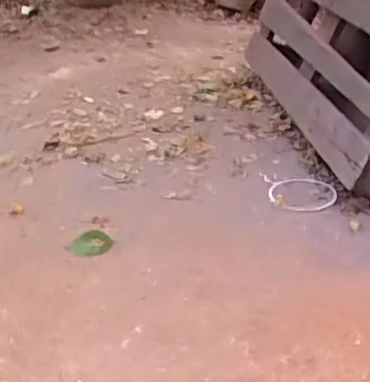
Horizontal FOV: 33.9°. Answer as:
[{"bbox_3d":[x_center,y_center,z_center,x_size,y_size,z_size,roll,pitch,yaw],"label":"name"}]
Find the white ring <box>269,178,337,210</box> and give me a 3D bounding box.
[{"bbox_3d":[0.271,0.002,1.424,0.152,0.018,0.170,-4,26,-2],"label":"white ring"}]

